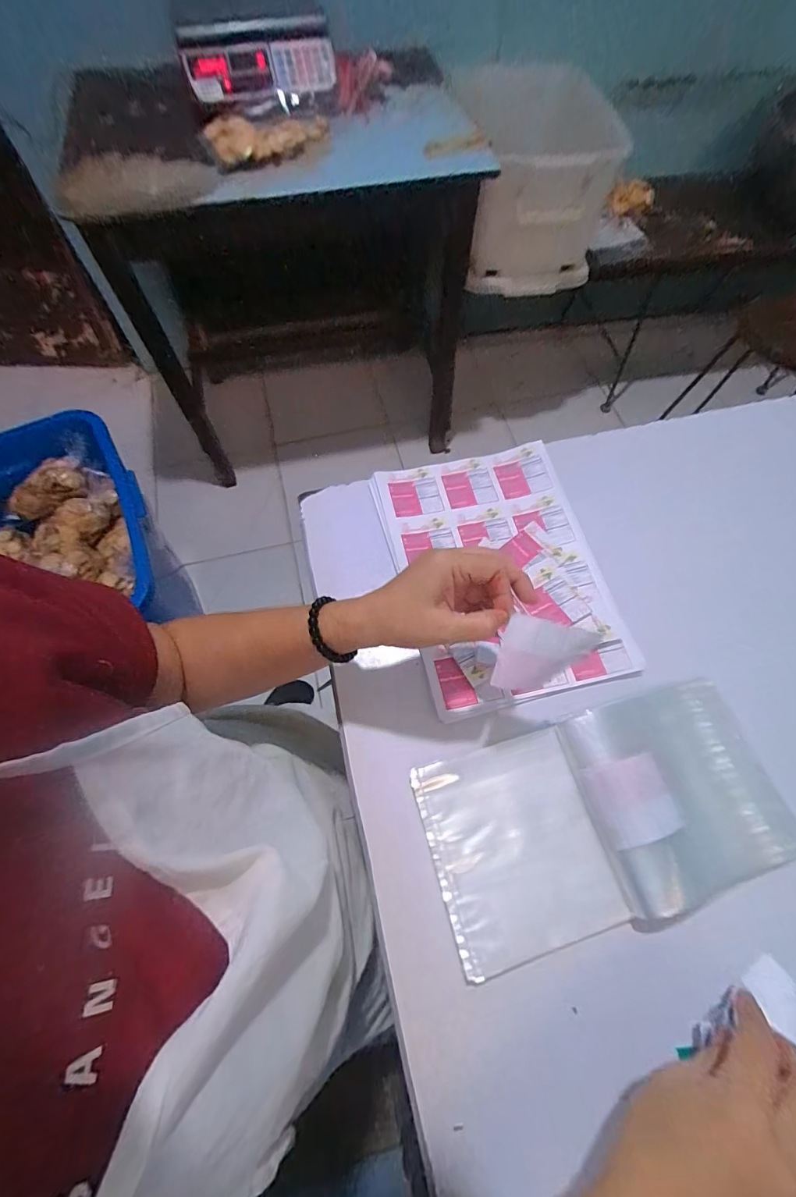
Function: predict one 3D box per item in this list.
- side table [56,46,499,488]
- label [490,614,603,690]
[{"bbox_3d":[-0.233,-0.785,1.170,0.821,0.714,0.448,-14,66,-6],"label":"side table"},{"bbox_3d":[0.110,0.046,0.341,0.065,0.008,0.058,15,99,6],"label":"label"}]

